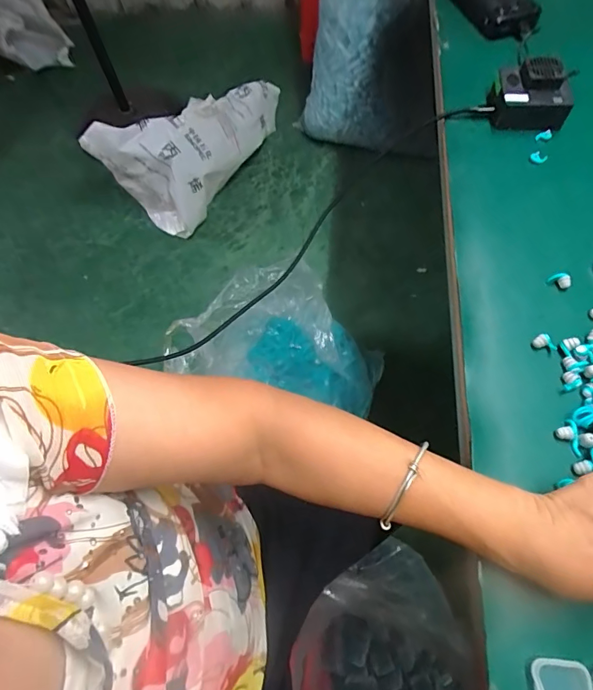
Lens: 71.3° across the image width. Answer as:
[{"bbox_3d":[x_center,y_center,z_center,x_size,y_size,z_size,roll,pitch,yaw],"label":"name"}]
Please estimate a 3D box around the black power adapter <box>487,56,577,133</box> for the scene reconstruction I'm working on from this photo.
[{"bbox_3d":[0.277,-0.293,0.487,0.088,0.048,0.067,13,67,9],"label":"black power adapter"}]

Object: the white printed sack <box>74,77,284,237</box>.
[{"bbox_3d":[-0.330,-0.679,1.371,0.339,0.319,0.546,25,70,14],"label":"white printed sack"}]

